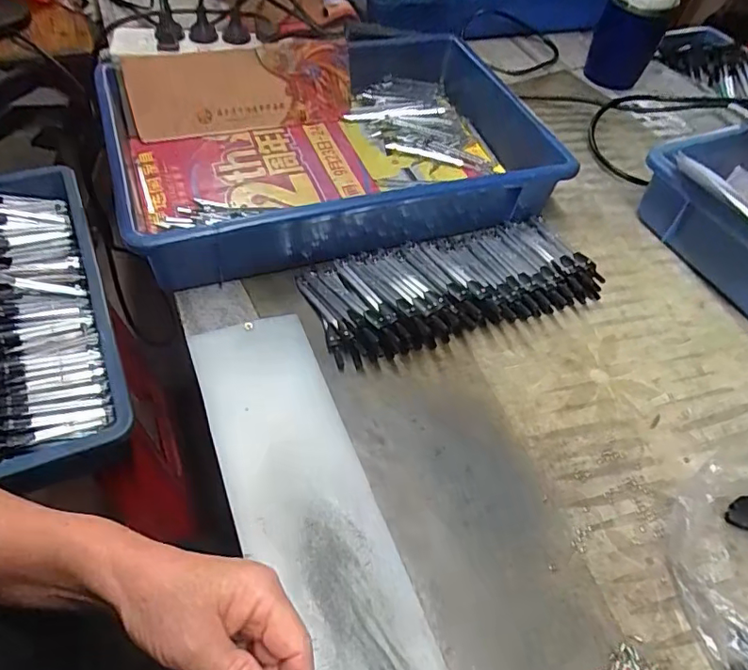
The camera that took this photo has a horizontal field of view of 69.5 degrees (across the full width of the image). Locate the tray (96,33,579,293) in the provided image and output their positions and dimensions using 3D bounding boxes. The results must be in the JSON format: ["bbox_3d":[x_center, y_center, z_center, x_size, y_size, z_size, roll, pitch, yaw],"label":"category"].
[{"bbox_3d":[-0.030,-0.210,0.584,0.466,0.083,0.285,-16,56,-17],"label":"tray"}]

